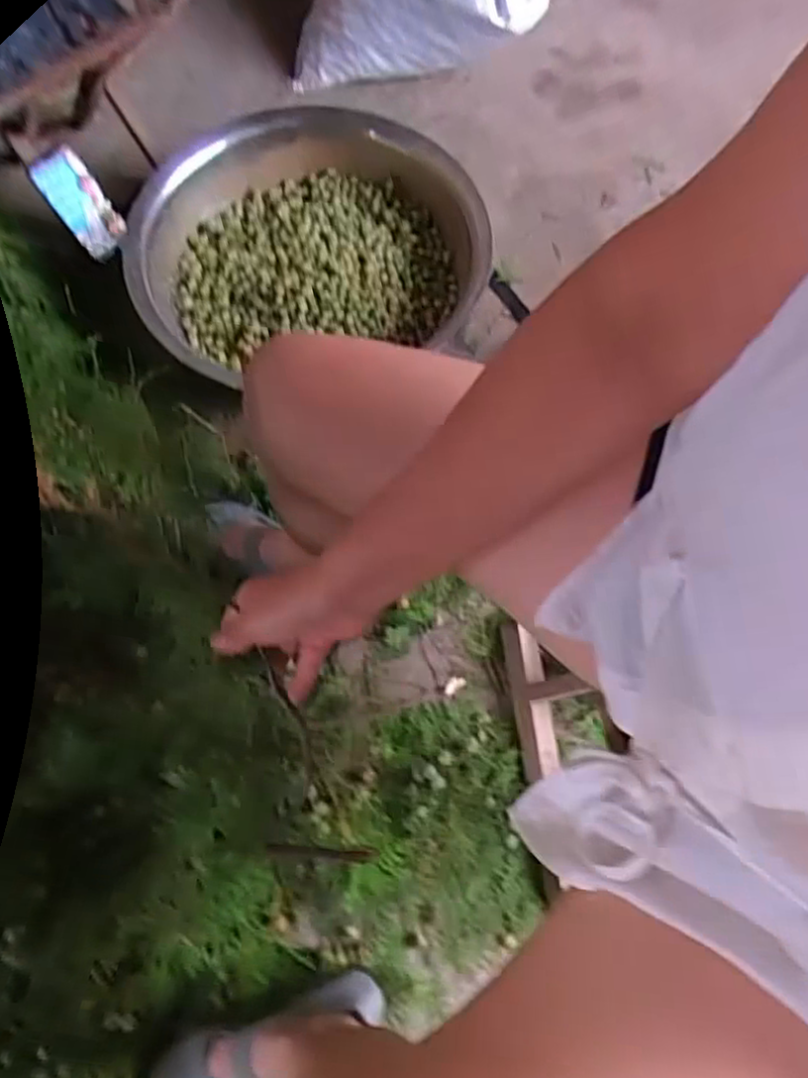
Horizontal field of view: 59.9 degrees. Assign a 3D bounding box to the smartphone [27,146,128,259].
[{"bbox_3d":[-0.461,-0.480,1.000,0.073,0.134,0.011,-45,32,-19],"label":"smartphone"}]

